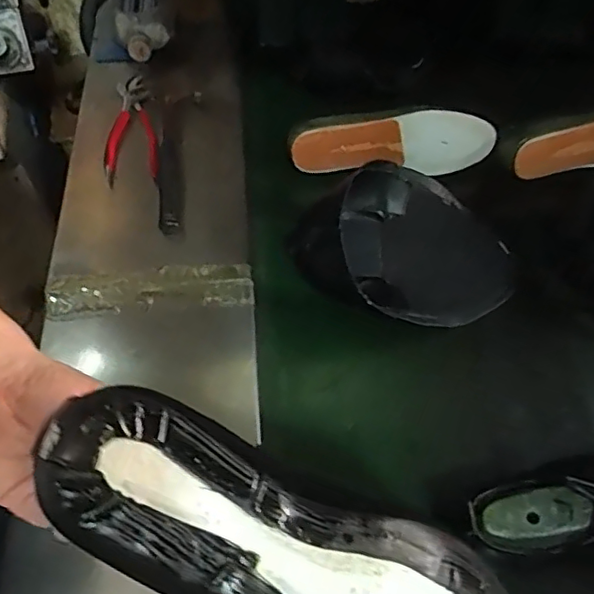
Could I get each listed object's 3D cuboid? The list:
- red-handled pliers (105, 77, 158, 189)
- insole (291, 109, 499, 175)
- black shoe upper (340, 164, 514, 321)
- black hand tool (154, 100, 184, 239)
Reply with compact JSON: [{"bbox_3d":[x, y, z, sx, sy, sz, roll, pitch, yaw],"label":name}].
[{"bbox_3d":[-0.217,-0.224,0.744,0.065,0.017,0.178,-8,58,-6],"label":"red-handled pliers"},{"bbox_3d":[0.120,-0.190,0.716,0.251,0.089,0.039,1,35,3],"label":"insole"},{"bbox_3d":[0.145,-0.056,0.640,0.204,0.075,0.182,4,57,2],"label":"black shoe upper"},{"bbox_3d":[-0.156,-0.161,0.705,0.033,0.009,0.210,-7,58,-5],"label":"black hand tool"}]

